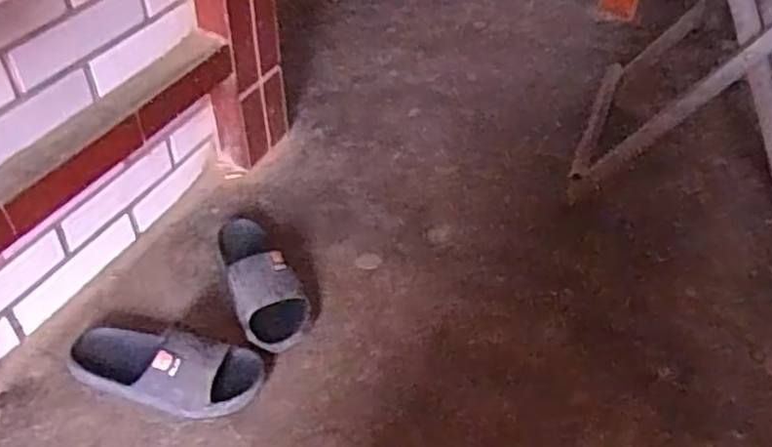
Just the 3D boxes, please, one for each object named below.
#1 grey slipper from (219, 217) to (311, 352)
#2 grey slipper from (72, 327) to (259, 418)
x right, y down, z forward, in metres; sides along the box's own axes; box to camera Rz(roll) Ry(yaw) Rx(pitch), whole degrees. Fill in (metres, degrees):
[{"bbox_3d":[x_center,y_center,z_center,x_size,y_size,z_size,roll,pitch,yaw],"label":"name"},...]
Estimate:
[{"bbox_3d":[-0.201,0.074,1.115,0.106,0.074,0.273,-18,47,-19],"label":"grey slipper"},{"bbox_3d":[-0.311,0.196,0.985,0.273,0.070,0.108,7,44,5],"label":"grey slipper"}]

